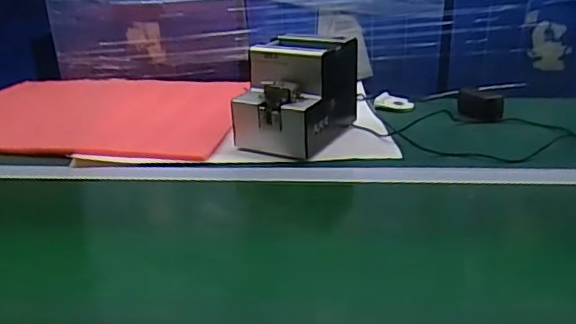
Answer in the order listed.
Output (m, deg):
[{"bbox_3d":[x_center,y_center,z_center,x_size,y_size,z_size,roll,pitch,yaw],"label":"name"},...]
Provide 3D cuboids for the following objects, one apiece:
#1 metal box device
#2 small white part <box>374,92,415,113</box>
[{"bbox_3d":[0.014,-0.111,0.868,0.124,0.140,0.191,10,26,27],"label":"metal box device"},{"bbox_3d":[0.196,-0.110,1.034,0.071,0.026,0.038,3,23,10],"label":"small white part"}]

